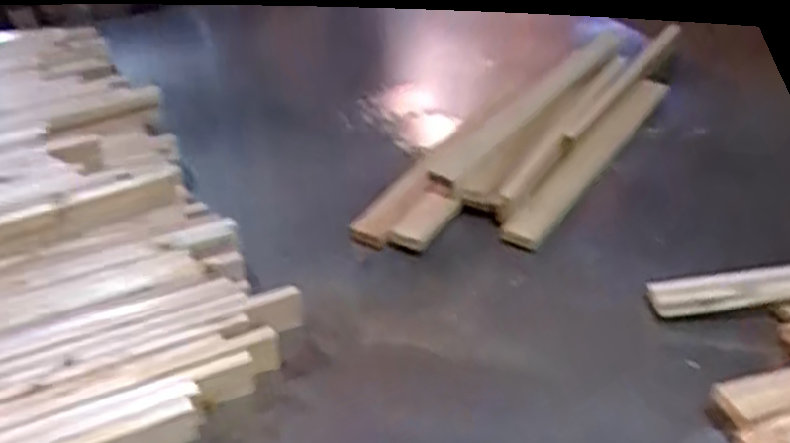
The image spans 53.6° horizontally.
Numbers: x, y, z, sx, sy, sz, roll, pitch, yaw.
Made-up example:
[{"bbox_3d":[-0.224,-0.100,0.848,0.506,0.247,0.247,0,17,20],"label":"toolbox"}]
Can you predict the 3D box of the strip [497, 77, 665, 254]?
[{"bbox_3d":[0.248,-0.090,0.972,0.039,0.018,0.425,24,43,26],"label":"strip"}]

